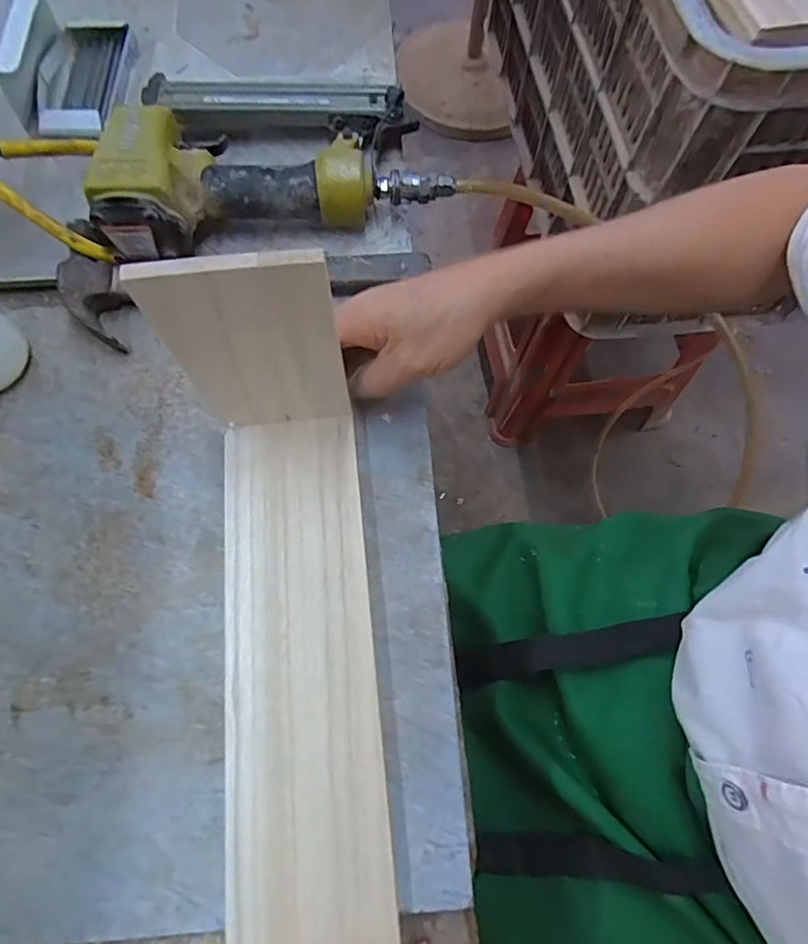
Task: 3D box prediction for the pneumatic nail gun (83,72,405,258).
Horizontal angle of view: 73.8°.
[{"bbox_3d":[-0.116,-0.257,0.417,0.224,0.058,0.159,-11,71,-6],"label":"pneumatic nail gun"}]

